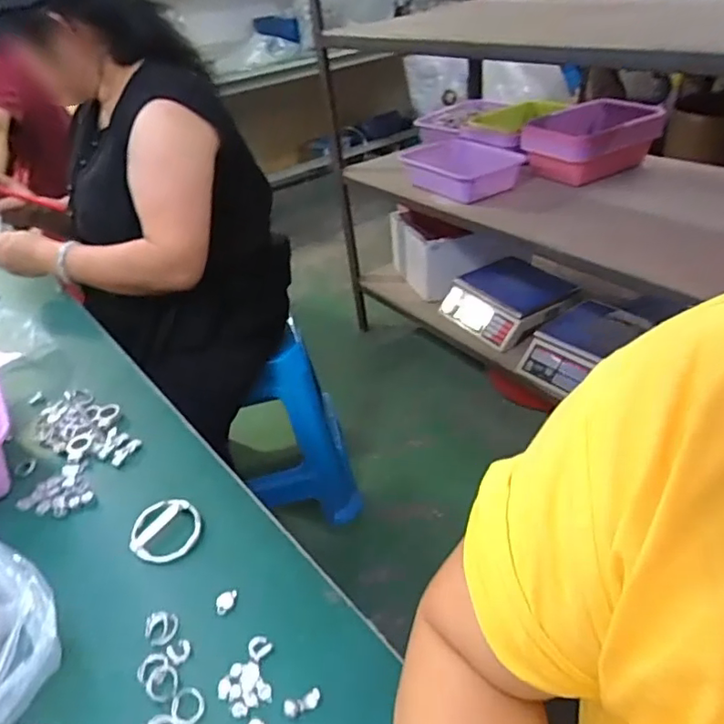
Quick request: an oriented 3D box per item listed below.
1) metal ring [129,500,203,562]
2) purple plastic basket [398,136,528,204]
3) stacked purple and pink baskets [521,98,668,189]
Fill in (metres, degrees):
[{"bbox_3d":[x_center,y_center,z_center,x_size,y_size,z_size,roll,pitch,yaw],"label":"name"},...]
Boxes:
[{"bbox_3d":[-0.175,0.150,0.500,0.060,0.010,0.061,-5,36,4],"label":"metal ring"},{"bbox_3d":[0.233,-0.459,1.354,0.156,0.099,0.287,-28,41,-25],"label":"purple plastic basket"},{"bbox_3d":[0.518,-0.500,1.265,0.252,0.128,0.181,-23,39,-20],"label":"stacked purple and pink baskets"}]

